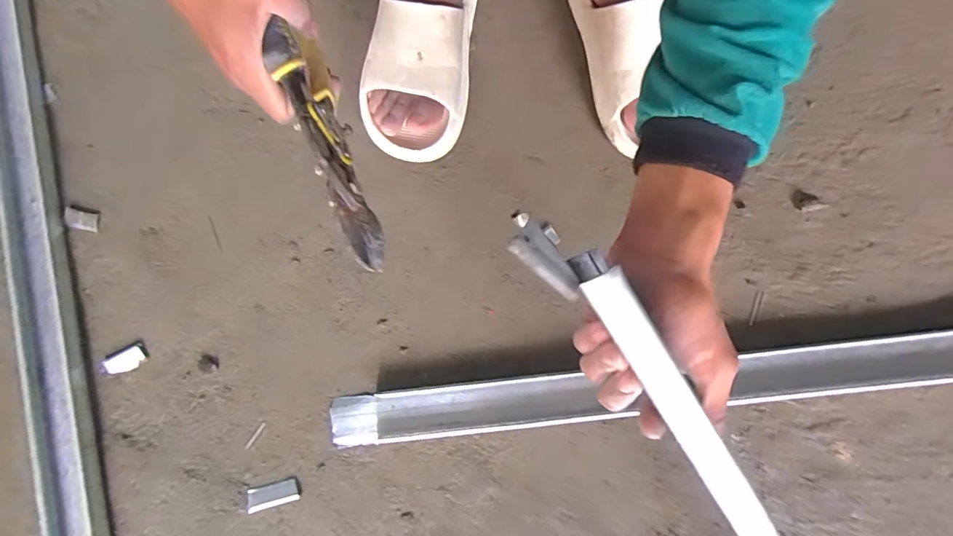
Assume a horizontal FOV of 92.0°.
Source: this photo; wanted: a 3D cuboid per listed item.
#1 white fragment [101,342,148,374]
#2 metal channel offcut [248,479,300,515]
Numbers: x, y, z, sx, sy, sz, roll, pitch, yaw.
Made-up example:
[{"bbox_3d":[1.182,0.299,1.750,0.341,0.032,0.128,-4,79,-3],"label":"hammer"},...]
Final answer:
[{"bbox_3d":[-0.374,0.097,0.490,0.048,0.009,0.024,-20,78,-3],"label":"white fragment"},{"bbox_3d":[-0.205,0.228,0.462,0.051,0.006,0.022,-15,78,-2],"label":"metal channel offcut"}]

